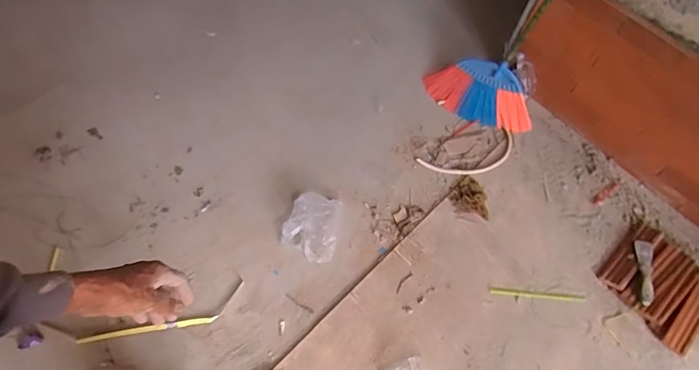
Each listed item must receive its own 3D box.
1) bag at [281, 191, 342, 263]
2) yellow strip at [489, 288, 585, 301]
[{"bbox_3d":[-0.107,0.114,1.291,0.156,0.092,0.193,8,64,2],"label":"bag"},{"bbox_3d":[0.518,0.303,1.271,0.261,0.006,0.018,4,64,1],"label":"yellow strip"}]

